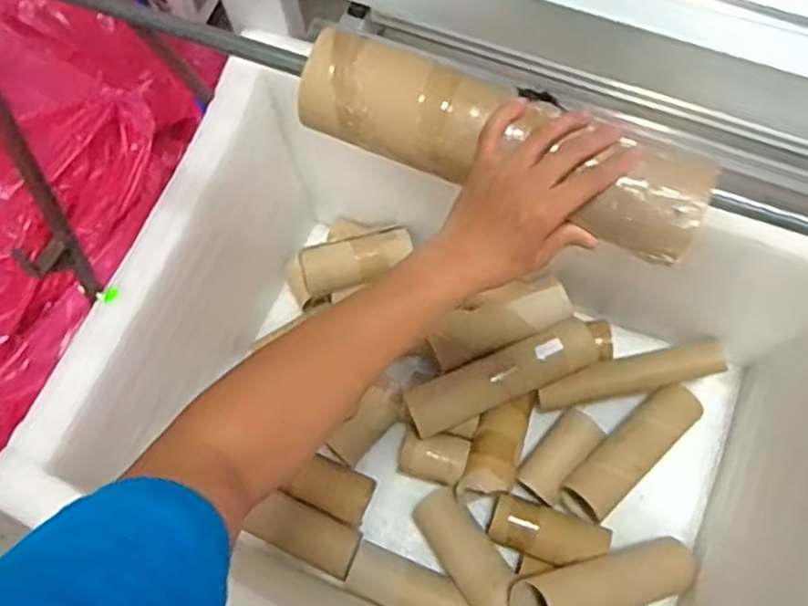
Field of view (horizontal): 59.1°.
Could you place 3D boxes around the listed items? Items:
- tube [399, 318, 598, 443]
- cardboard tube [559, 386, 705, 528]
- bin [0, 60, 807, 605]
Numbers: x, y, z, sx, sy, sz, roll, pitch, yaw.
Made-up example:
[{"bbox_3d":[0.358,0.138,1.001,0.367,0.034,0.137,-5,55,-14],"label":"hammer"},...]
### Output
[{"bbox_3d":[0.161,0.121,1.165,0.324,0.084,0.080,-22,71,-6],"label":"tube"},{"bbox_3d":[0.373,0.236,1.153,0.277,0.071,0.084,-41,74,-12],"label":"cardboard tube"},{"bbox_3d":[0.102,0.134,1.044,0.952,0.472,0.787,21,72,9],"label":"bin"}]

